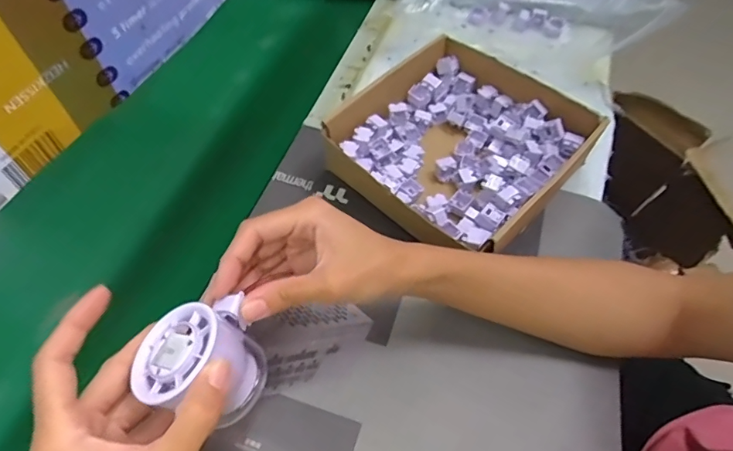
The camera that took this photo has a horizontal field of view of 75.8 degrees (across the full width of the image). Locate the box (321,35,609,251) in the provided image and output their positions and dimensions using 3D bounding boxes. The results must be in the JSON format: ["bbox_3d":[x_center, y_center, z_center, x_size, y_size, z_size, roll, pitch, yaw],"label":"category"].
[{"bbox_3d":[0.094,-0.079,0.482,0.203,0.065,0.221,39,64,24],"label":"box"}]

